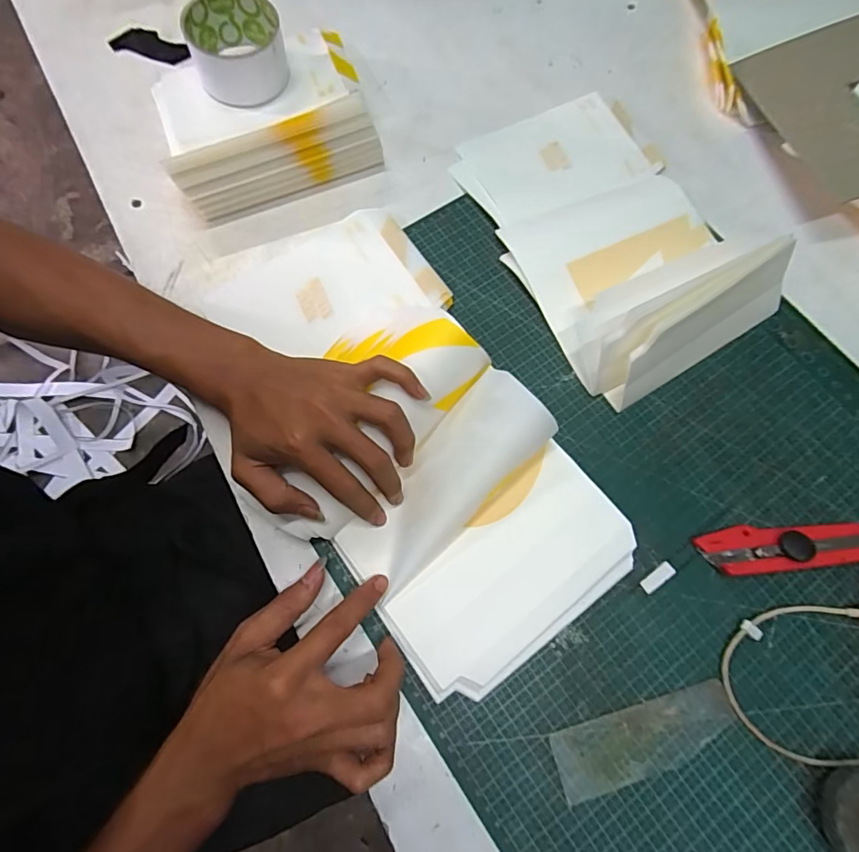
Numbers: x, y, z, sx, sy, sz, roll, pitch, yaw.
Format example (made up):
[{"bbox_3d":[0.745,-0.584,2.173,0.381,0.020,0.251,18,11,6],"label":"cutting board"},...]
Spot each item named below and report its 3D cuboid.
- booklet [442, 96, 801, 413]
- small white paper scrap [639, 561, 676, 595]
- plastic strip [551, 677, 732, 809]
[{"bbox_3d":[0.157,-0.185,0.407,0.189,0.067,0.295,-27,75,-10],"label":"booklet"},{"bbox_3d":[0.169,0.112,0.351,0.029,0.004,0.011,-34,76,-12],"label":"small white paper scrap"},{"bbox_3d":[0.144,0.207,0.315,0.124,0.004,0.039,-15,73,-6],"label":"plastic strip"}]

